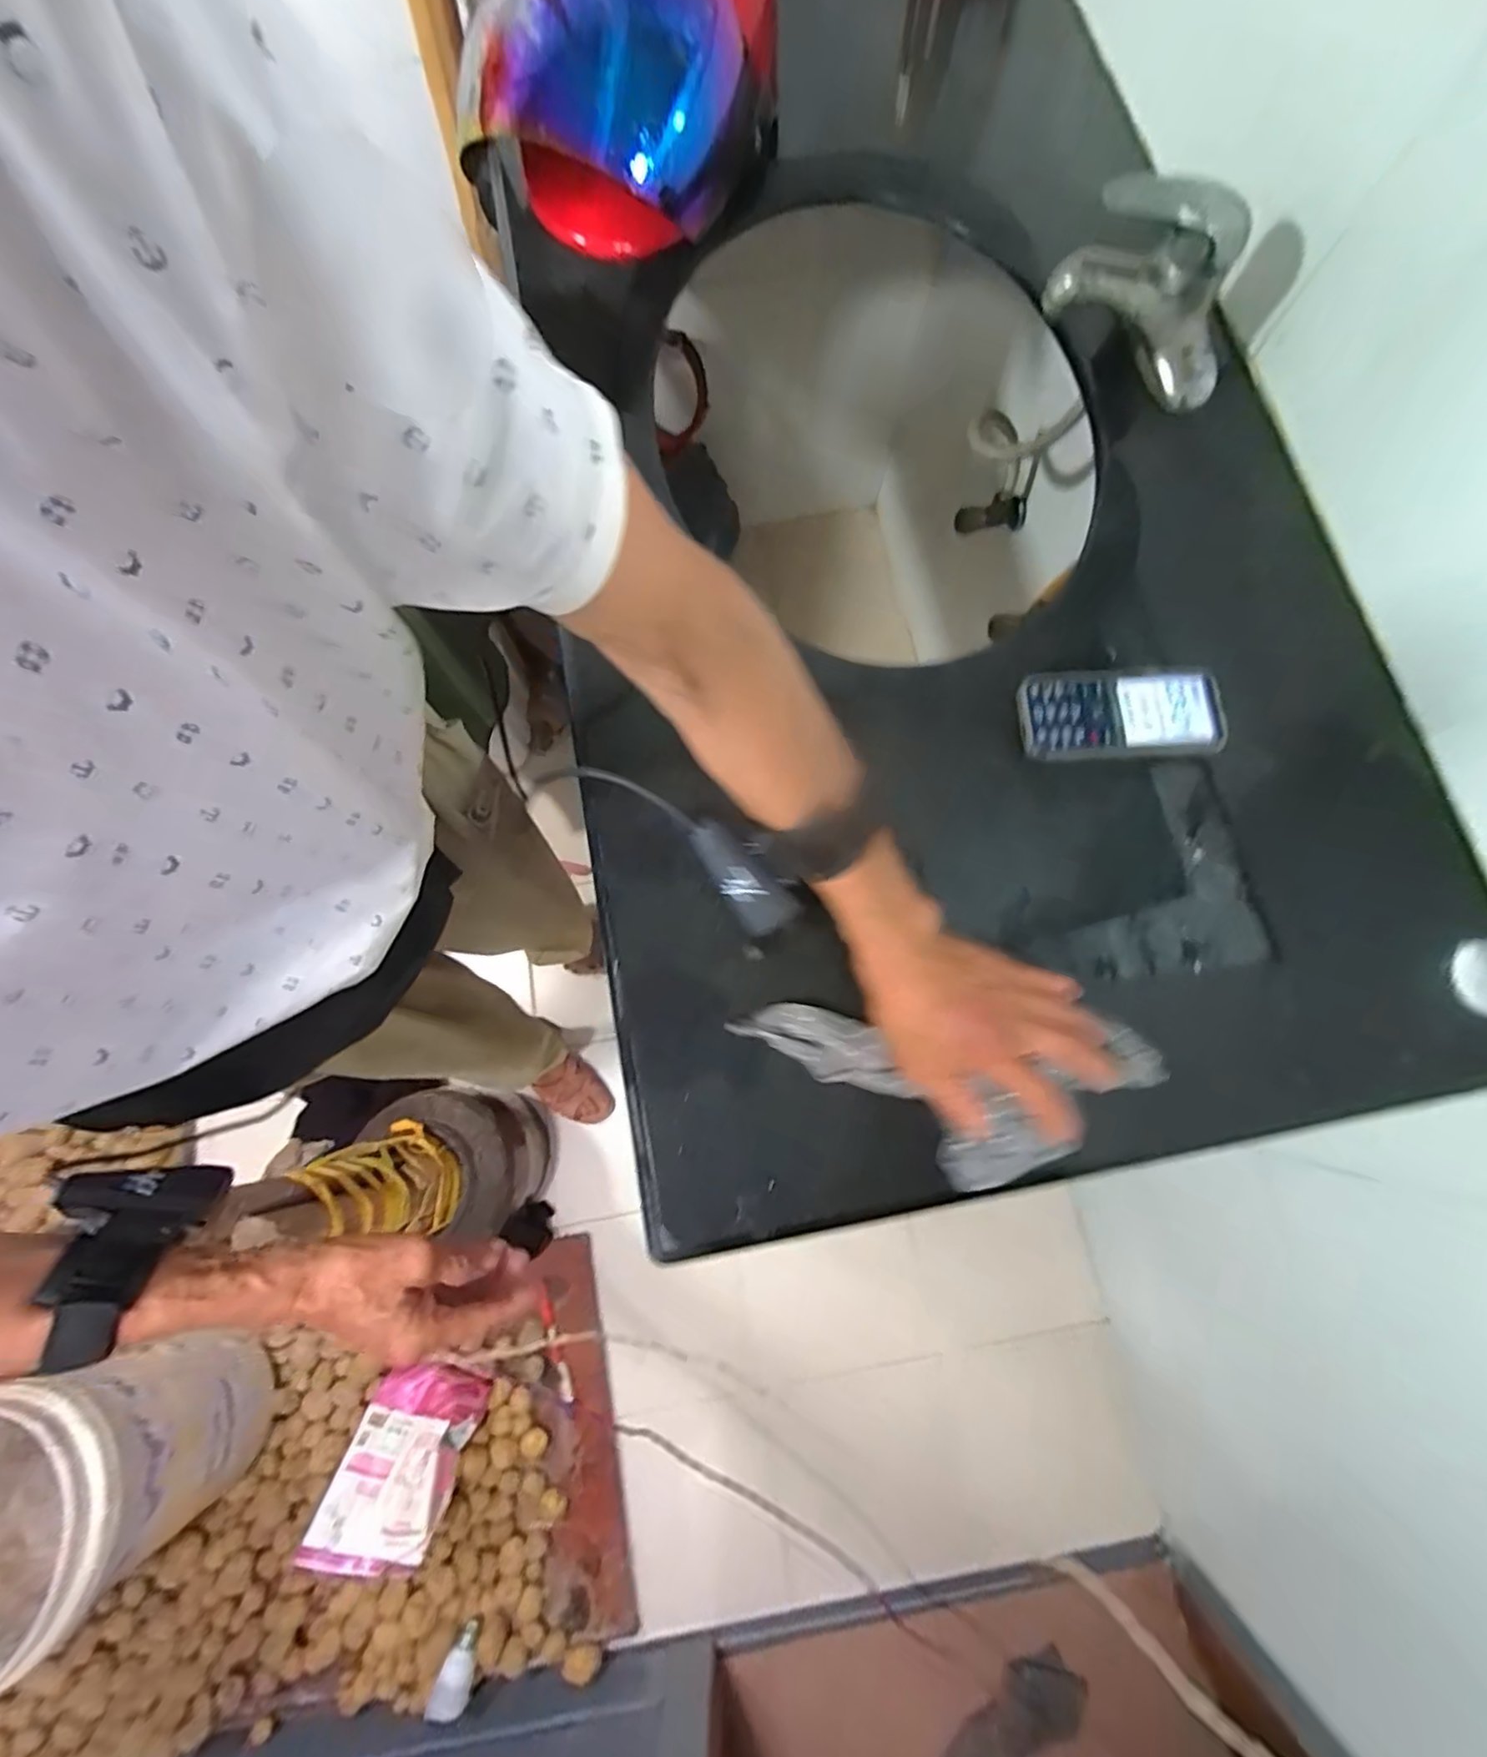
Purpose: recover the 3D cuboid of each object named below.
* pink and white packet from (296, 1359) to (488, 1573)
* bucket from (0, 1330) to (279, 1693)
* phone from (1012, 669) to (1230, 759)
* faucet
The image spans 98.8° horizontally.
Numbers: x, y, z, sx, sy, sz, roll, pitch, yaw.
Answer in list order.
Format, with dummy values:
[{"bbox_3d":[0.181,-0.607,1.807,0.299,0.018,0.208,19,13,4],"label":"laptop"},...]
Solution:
[{"bbox_3d":[-0.519,0.886,0.966,0.171,0.067,0.237,11,38,2],"label":"pink and white packet"},{"bbox_3d":[-0.878,0.795,0.873,0.292,0.410,0.265,-42,80,-8],"label":"bucket"},{"bbox_3d":[0.257,-0.113,0.435,0.134,0.013,0.061,-2,77,0],"label":"phone"},{"bbox_3d":[0.301,-0.428,0.465,0.142,0.103,0.054,24,79,6],"label":"faucet"}]

